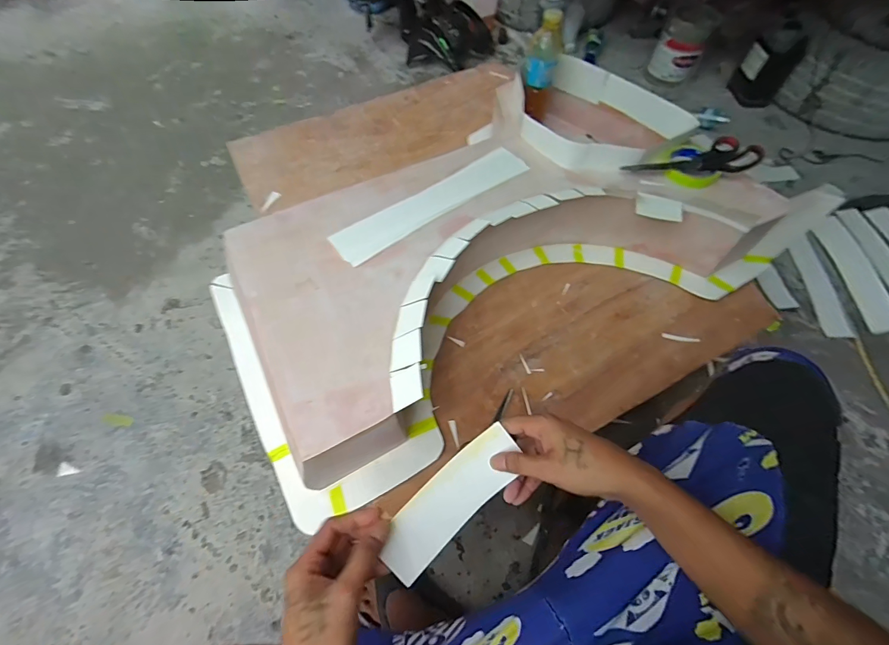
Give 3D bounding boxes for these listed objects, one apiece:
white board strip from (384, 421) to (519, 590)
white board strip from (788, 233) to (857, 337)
[{"bbox_3d":[0.008,0.178,0.385,0.165,0.011,0.058,-41,84,-15],"label":"white board strip"},{"bbox_3d":[0.985,-0.097,0.996,0.065,0.015,0.288,-5,66,11],"label":"white board strip"}]

